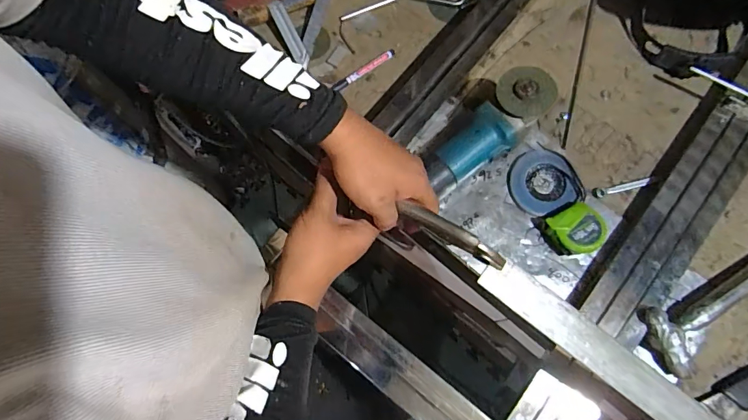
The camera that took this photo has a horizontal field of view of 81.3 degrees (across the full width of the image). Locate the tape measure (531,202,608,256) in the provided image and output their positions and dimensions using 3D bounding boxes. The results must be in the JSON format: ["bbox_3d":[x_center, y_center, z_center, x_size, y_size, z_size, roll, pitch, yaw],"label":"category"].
[{"bbox_3d":[0.270,0.027,0.586,0.077,0.033,0.067,-17,74,-4],"label":"tape measure"}]

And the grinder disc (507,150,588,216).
[{"bbox_3d":[0.240,-0.040,0.616,0.095,0.015,0.092,-11,73,-2],"label":"grinder disc"}]

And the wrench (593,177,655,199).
[{"bbox_3d":[0.355,-0.032,0.615,0.092,0.004,0.015,-10,73,-2],"label":"wrench"}]

